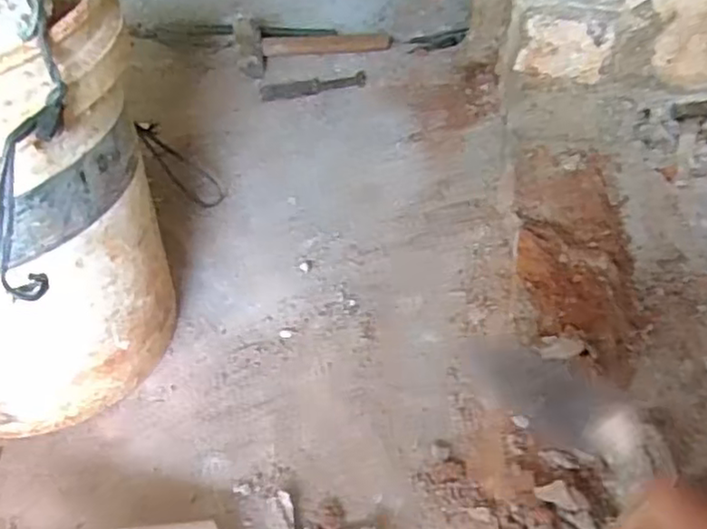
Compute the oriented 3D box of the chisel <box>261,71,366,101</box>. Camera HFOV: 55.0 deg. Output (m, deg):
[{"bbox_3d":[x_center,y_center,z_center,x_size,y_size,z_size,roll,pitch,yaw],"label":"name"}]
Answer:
[{"bbox_3d":[-0.059,-0.273,1.045,0.162,0.013,0.031,-12,48,-9],"label":"chisel"}]

